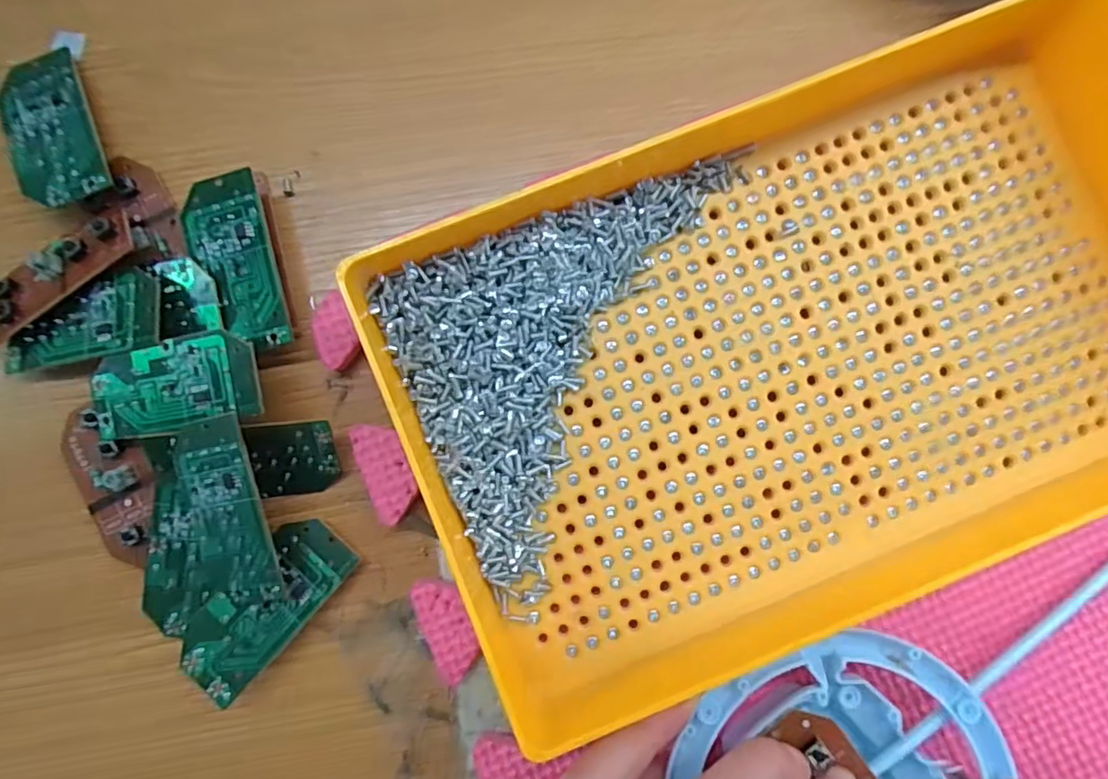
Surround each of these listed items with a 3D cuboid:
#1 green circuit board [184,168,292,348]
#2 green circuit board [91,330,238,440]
[{"bbox_3d":[-0.107,-0.042,0.198,0.027,0.007,0.060,-16,88,2],"label":"green circuit board"},{"bbox_3d":[-0.128,-0.001,0.192,0.052,0.004,0.028,-11,89,10],"label":"green circuit board"}]

